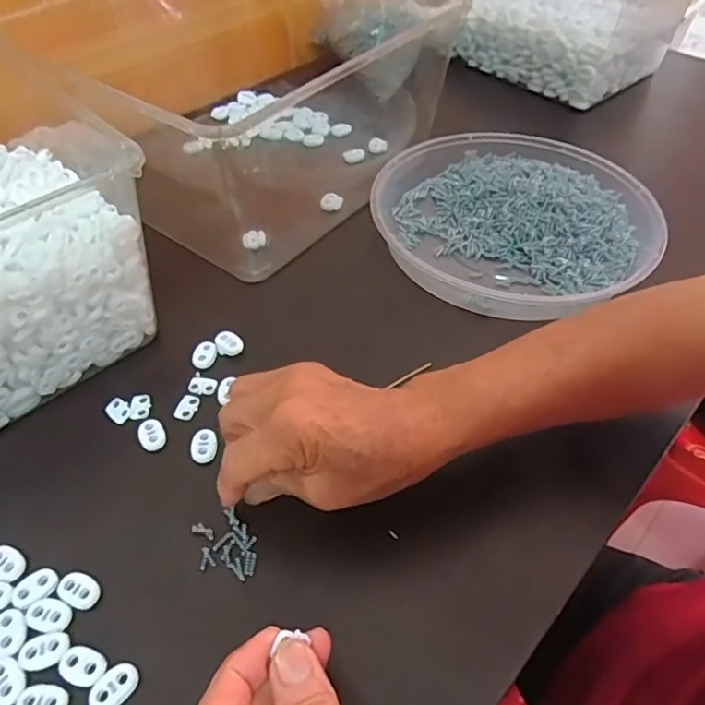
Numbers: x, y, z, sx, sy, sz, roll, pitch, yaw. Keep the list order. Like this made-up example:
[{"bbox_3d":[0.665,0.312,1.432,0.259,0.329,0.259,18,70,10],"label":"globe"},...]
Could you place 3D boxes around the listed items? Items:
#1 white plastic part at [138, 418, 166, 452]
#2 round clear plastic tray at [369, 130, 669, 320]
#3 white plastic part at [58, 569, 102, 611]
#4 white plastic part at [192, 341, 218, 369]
[{"bbox_3d":[-0.128,0.052,0.354,0.015,0.004,0.024,-23,53,-18],"label":"white plastic part"},{"bbox_3d":[0.132,-0.113,0.476,0.223,0.038,0.229,0,49,0],"label":"round clear plastic tray"},{"bbox_3d":[-0.143,0.123,0.290,0.024,0.004,0.016,24,53,19],"label":"white plastic part"},{"bbox_3d":[-0.106,0.001,0.396,0.016,0.004,0.022,9,50,8],"label":"white plastic part"}]

